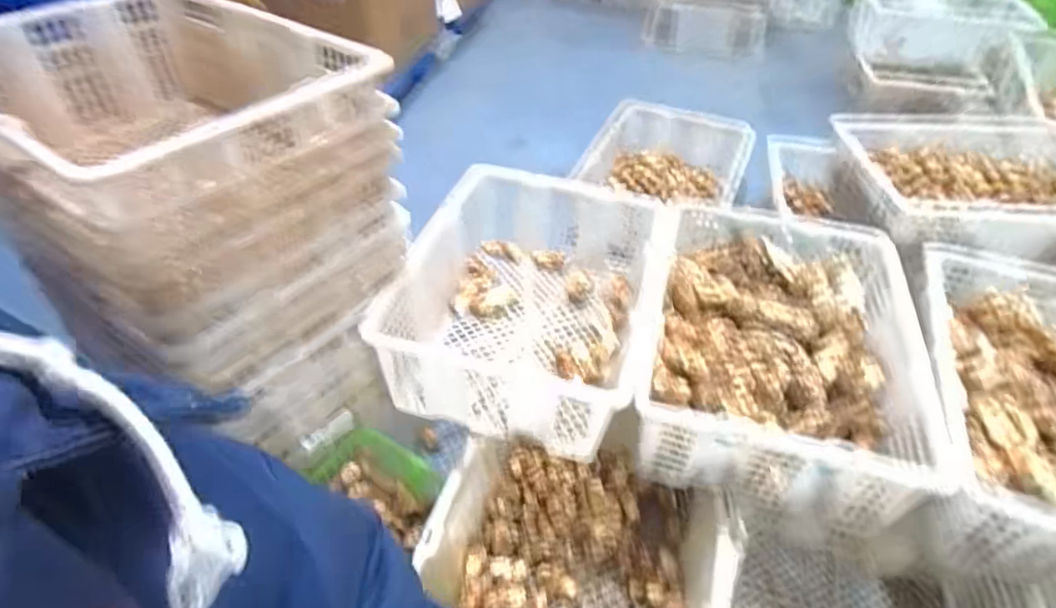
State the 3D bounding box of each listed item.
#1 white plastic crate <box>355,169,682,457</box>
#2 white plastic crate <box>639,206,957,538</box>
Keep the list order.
[{"bbox_3d":[0.010,-0.013,0.952,0.358,0.165,0.459,12,44,12],"label":"white plastic crate"},{"bbox_3d":[0.365,0.059,0.895,0.367,0.142,0.470,12,44,11],"label":"white plastic crate"}]

